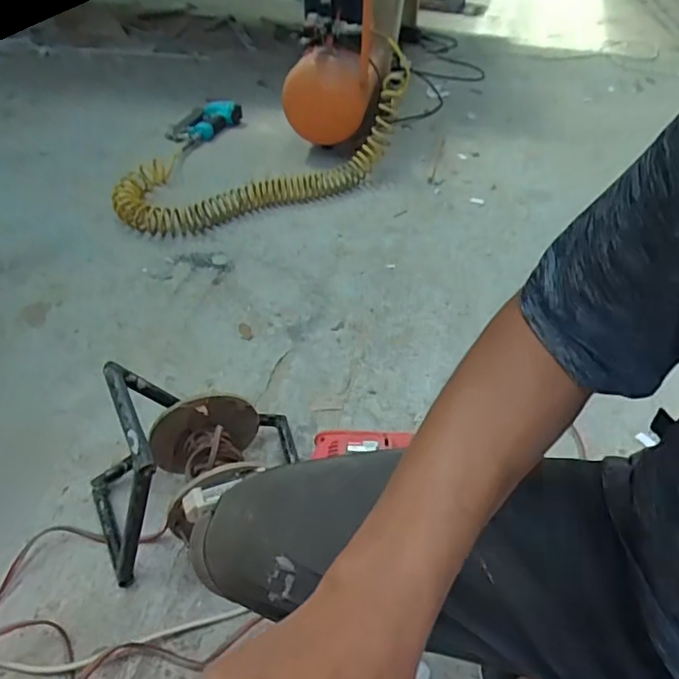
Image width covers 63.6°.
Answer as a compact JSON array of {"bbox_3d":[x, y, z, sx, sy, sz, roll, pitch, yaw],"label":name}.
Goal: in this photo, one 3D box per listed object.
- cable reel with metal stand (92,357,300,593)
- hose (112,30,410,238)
[{"bbox_3d":[-0.183,0.152,0.707,0.285,0.227,0.178,-14,47,-19],"label":"cable reel with metal stand"},{"bbox_3d":[-0.178,-0.510,1.397,0.804,0.241,0.287,-19,49,-23],"label":"hose"}]

